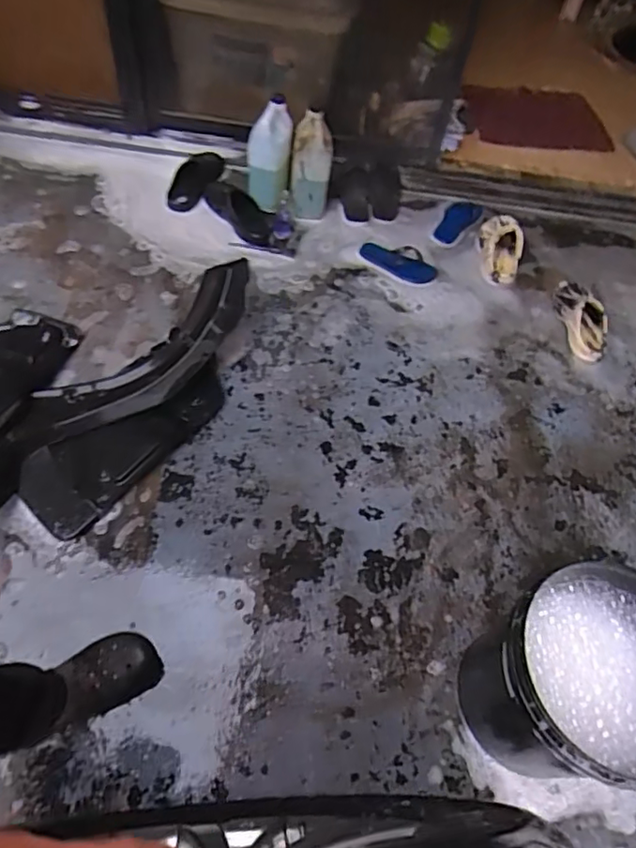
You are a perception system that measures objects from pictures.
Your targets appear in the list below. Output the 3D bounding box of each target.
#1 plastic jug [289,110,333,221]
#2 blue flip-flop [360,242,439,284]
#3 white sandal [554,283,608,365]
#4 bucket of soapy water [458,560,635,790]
[{"bbox_3d":[-0.022,-0.759,1.721,0.117,0.289,0.159,6,57,-2],"label":"plastic jug"},{"bbox_3d":[0.239,-0.490,1.714,0.237,0.037,0.108,18,59,6],"label":"blue flip-flop"},{"bbox_3d":[0.748,-0.296,1.609,0.108,0.063,0.237,-3,59,-7],"label":"white sandal"},{"bbox_3d":[0.428,0.442,0.978,0.306,0.345,0.282,2,58,-4],"label":"bucket of soapy water"}]

